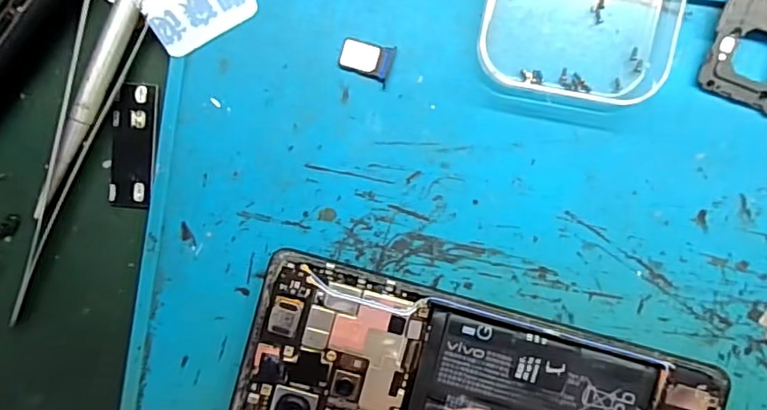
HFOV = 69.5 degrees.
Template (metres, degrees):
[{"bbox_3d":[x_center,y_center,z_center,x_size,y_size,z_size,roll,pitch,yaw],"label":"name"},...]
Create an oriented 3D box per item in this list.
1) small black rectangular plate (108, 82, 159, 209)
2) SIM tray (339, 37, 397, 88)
[{"bbox_3d":[-0.090,-0.021,0.200,0.016,0.004,0.044,7,94,-3],"label":"small black rectangular plate"},{"bbox_3d":[-0.006,-0.051,0.195,0.019,0.004,0.013,15,91,2],"label":"SIM tray"}]

